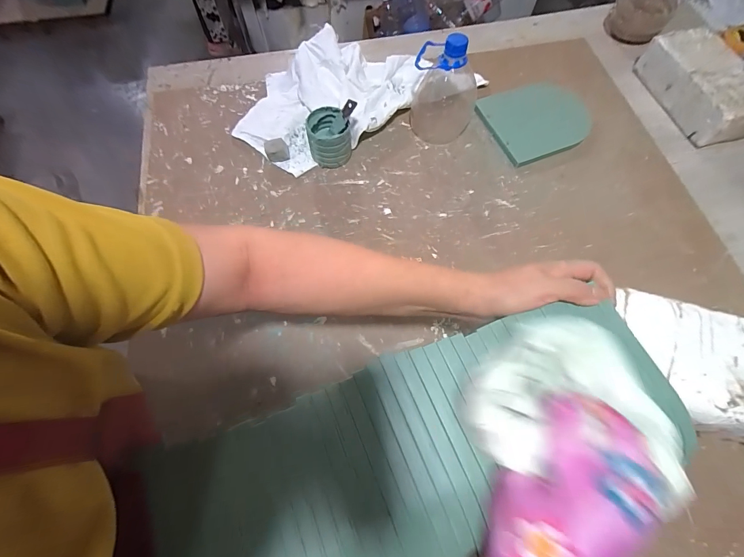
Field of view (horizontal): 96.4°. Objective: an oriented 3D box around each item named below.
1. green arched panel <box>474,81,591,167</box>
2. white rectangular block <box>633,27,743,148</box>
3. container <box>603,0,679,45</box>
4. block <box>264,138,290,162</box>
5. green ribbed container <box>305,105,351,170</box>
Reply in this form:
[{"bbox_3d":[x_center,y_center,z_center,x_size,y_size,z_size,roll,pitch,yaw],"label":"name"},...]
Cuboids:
[{"bbox_3d":[0.275,-0.263,0.547,0.171,0.016,0.134,-21,80,-5],"label":"green arched panel"},{"bbox_3d":[0.544,-0.320,0.550,0.102,0.063,0.210,-17,69,-7],"label":"white rectangular block"},{"bbox_3d":[0.502,-0.500,0.624,0.099,0.069,0.094,28,71,11],"label":"container"},{"bbox_3d":[-0.150,-0.203,0.525,0.035,0.022,0.029,-16,69,-6],"label":"block"},{"bbox_3d":[-0.066,-0.213,0.512,0.065,0.066,0.067,-6,69,-2],"label":"green ribbed container"}]

